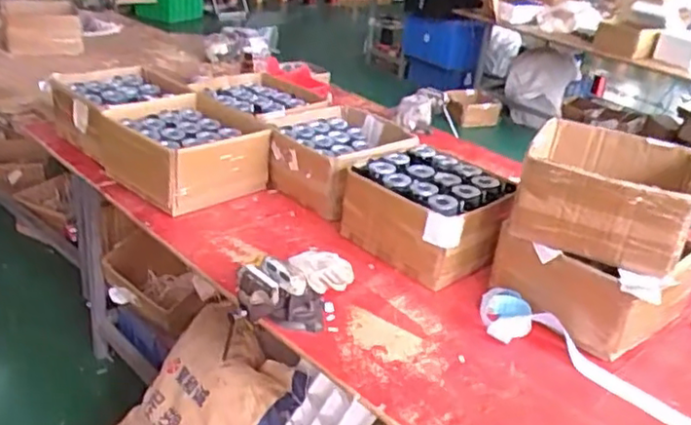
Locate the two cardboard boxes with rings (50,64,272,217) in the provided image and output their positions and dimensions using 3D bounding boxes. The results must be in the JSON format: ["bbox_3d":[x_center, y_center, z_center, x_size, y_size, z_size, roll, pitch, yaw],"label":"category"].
[{"bbox_3d":[-0.547,-0.225,1.847,0.666,0.189,0.344,25,33,33],"label":"two cardboard boxes with rings"}]

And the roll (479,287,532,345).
[{"bbox_3d":[0.327,0.206,1.336,0.106,0.047,0.123,11,27,9],"label":"roll"}]

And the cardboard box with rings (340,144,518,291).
[{"bbox_3d":[0.205,0.005,1.582,0.286,0.192,0.352,-19,36,-40],"label":"cardboard box with rings"}]

